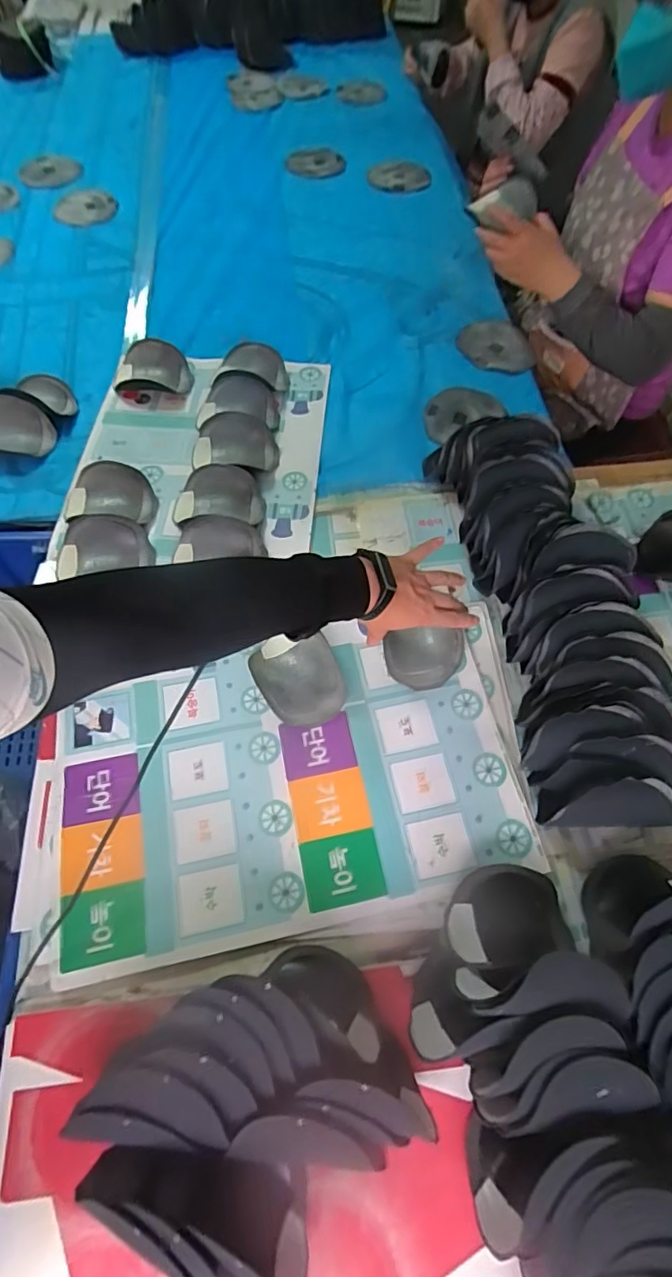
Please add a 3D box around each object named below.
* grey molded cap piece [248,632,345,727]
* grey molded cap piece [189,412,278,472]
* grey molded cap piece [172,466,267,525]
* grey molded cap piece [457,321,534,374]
[{"bbox_3d":[-0.048,0.054,0.686,0.103,0.033,0.116,-19,64,-10],"label":"grey molded cap piece"},{"bbox_3d":[-0.161,-0.308,0.847,0.135,0.043,0.099,-1,63,-1],"label":"grey molded cap piece"},{"bbox_3d":[-0.176,-0.209,0.797,0.133,0.040,0.091,-1,63,-1],"label":"grey molded cap piece"},{"bbox_3d":[0.298,-0.551,1.006,0.136,0.018,0.153,4,63,2],"label":"grey molded cap piece"}]

